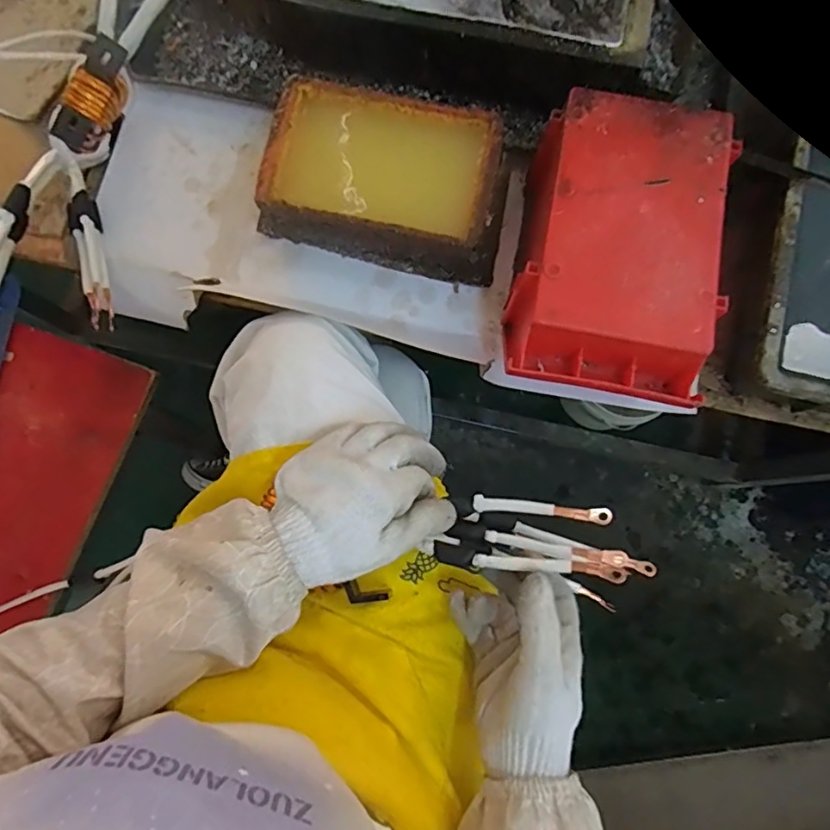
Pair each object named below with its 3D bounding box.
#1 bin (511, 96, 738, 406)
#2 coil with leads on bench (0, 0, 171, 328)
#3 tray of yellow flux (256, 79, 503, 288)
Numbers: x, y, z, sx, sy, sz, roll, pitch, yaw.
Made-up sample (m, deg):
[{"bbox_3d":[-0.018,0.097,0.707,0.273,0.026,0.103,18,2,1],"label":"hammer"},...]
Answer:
[{"bbox_3d":[0.164,-0.135,0.456,0.152,0.068,0.234,11,79,2],"label":"bin"},{"bbox_3d":[-0.298,-0.261,0.517,0.085,0.089,0.448,11,79,2],"label":"coil with leads on bench"},{"bbox_3d":[-0.027,-0.217,0.520,0.225,0.065,0.137,13,79,2],"label":"tray of yellow flux"}]

